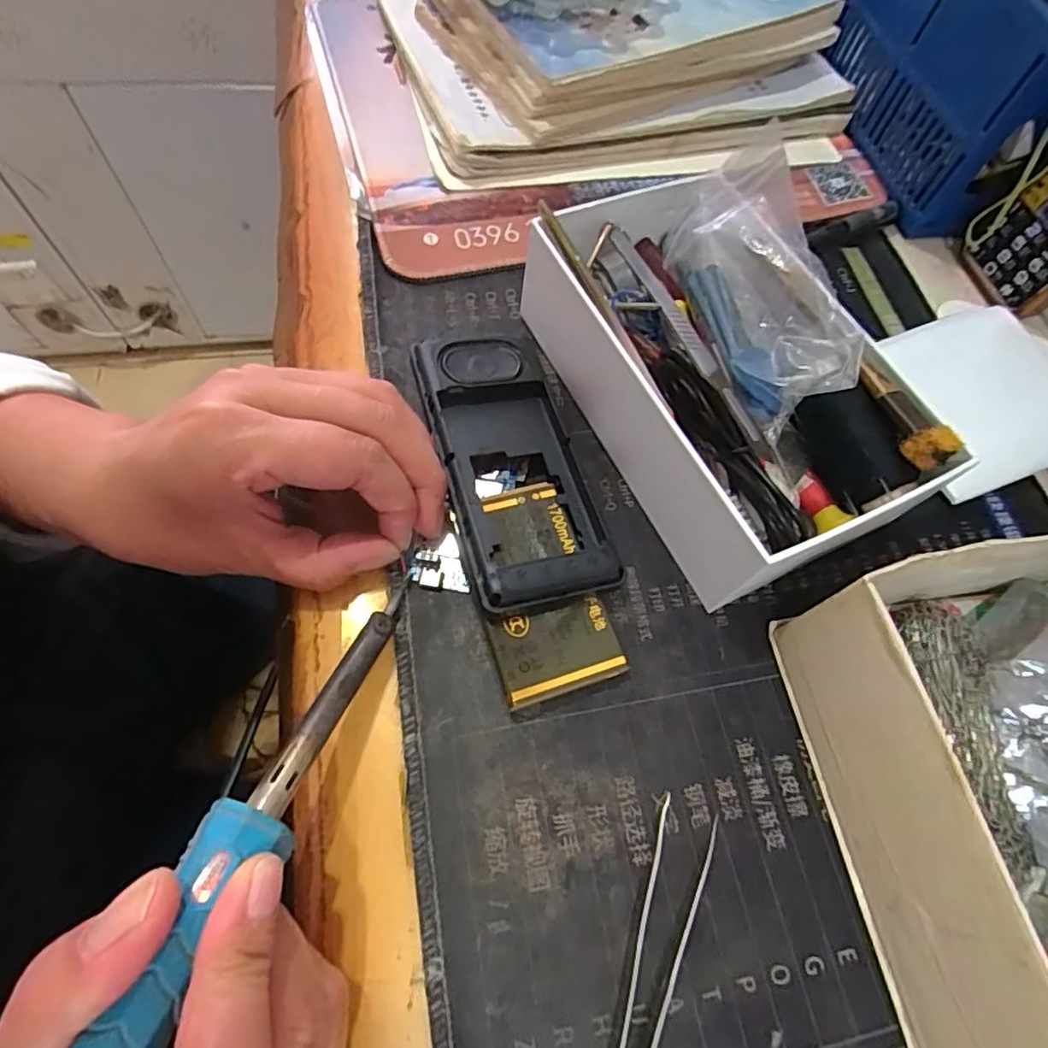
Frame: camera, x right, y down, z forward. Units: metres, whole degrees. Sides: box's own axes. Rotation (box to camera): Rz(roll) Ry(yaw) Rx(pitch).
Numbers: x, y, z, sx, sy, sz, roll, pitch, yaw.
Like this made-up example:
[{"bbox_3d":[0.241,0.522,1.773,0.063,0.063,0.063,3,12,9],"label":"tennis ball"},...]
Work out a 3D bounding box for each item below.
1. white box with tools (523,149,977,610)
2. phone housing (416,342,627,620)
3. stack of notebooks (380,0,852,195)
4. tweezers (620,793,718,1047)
[{"bbox_3d":[0.074,-0.067,0.237,0.105,0.063,0.175,-27,70,-14],"label":"white box with tools"},{"bbox_3d":[-0.006,-0.023,0.235,0.052,0.025,0.119,-15,67,-9],"label":"phone housing"},{"bbox_3d":[0.057,-0.289,0.349,0.254,0.041,0.183,-12,66,-10],"label":"stack of notebooks"},{"bbox_3d":[0.036,0.148,0.168,0.019,0.010,0.127,18,66,6],"label":"tweezers"}]

